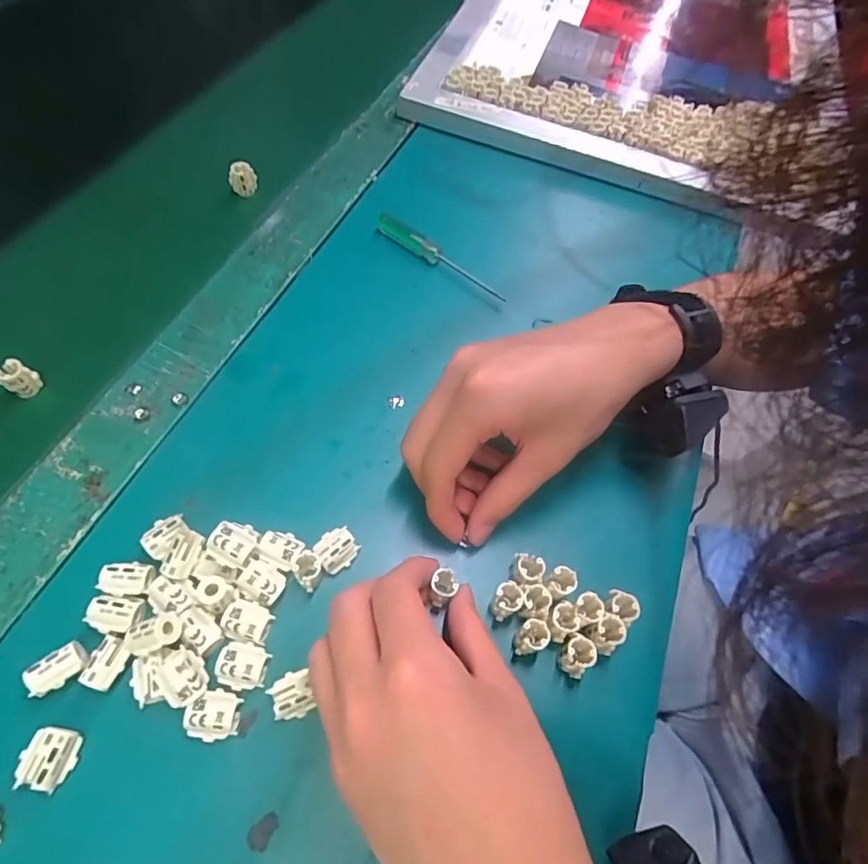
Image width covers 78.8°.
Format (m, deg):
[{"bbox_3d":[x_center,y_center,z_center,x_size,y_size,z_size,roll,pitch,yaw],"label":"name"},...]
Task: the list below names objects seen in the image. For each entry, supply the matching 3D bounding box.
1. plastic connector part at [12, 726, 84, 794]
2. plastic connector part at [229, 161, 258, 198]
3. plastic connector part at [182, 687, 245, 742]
[{"bbox_3d":[-0.163,0.138,0.224,0.017,0.011,0.022,14,60,4],"label":"plastic connector part"},{"bbox_3d":[-0.153,-0.202,0.424,0.020,0.027,0.009,12,60,2],"label":"plastic connector part"},{"bbox_3d":[-0.099,0.128,0.240,0.022,0.012,0.020,3,60,-3],"label":"plastic connector part"}]

